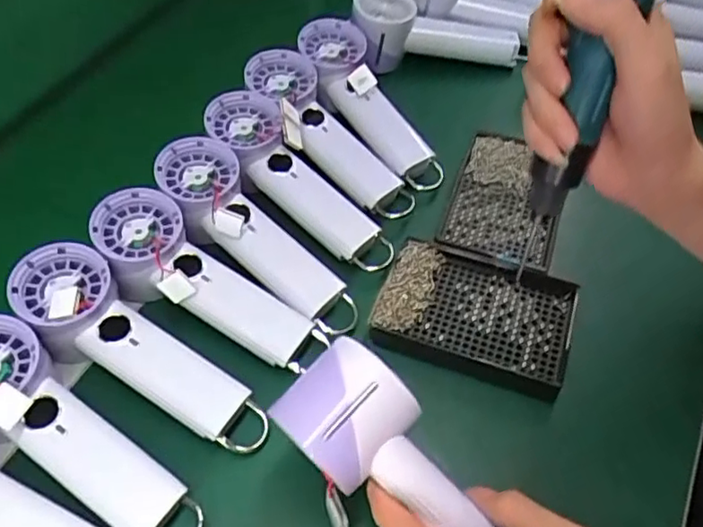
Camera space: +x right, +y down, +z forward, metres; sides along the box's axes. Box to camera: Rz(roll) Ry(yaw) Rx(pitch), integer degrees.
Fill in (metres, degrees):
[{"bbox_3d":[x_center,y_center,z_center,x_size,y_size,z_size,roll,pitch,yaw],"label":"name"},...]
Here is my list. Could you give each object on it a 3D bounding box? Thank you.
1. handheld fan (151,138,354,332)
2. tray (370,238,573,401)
[{"bbox_3d":[-0.071,-0.022,0.480,0.197,0.040,0.065,45,63,8],"label":"handheld fan"},{"bbox_3d":[0.091,0.034,0.463,0.137,0.023,0.097,15,54,10],"label":"tray"}]

